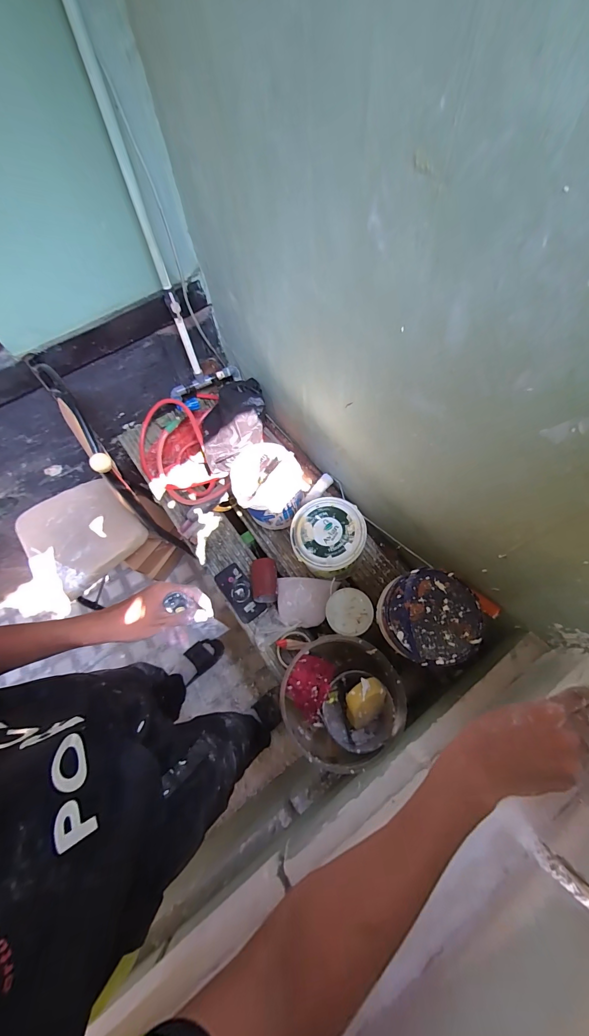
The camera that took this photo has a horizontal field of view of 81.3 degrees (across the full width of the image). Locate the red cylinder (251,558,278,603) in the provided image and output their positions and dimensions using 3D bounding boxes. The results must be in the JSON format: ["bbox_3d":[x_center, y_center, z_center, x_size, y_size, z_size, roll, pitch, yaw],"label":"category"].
[{"bbox_3d":[-0.083,0.174,0.957,0.073,0.055,0.122,-6,67,1],"label":"red cylinder"}]

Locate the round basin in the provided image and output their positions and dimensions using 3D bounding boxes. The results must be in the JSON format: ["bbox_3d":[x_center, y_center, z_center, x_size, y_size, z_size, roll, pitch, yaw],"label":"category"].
[{"bbox_3d":[0.097,0.396,0.765,0.240,0.210,0.228,-1,67,3],"label":"round basin"}]

